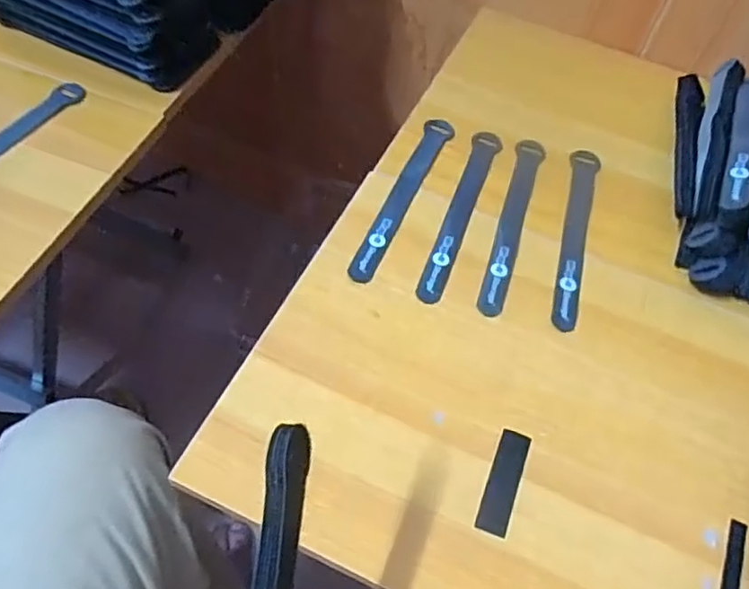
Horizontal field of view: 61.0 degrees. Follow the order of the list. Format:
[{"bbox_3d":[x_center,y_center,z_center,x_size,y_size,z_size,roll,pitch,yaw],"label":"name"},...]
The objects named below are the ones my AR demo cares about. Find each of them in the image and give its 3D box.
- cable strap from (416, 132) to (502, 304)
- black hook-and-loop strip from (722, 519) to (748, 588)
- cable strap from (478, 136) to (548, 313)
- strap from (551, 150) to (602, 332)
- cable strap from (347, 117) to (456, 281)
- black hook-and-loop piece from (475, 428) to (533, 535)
[{"bbox_3d":[0.072,-0.070,0.532,0.025,0.007,0.193,22,56,6],"label":"cable strap"},{"bbox_3d":[0.216,0.169,0.381,0.011,0.004,0.071,24,59,11],"label":"black hook-and-loop strip"},{"bbox_3d":[0.115,-0.062,0.531,0.024,0.006,0.194,17,58,7],"label":"cable strap"},{"bbox_3d":[0.167,-0.053,0.529,0.026,0.005,0.197,17,57,7],"label":"strap"},{"bbox_3d":[0.025,-0.087,0.537,0.024,0.005,0.198,23,58,10],"label":"cable strap"},{"bbox_3d":[0.083,0.118,0.404,0.020,0.004,0.070,20,58,9],"label":"black hook-and-loop piece"}]

